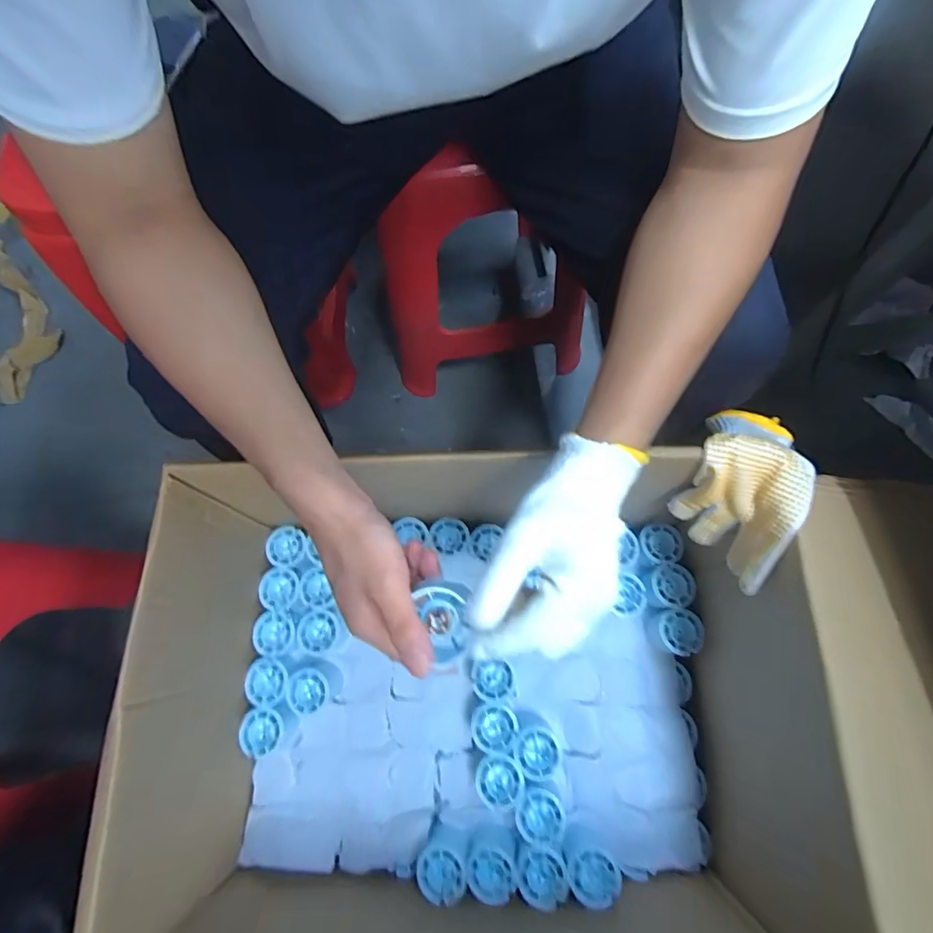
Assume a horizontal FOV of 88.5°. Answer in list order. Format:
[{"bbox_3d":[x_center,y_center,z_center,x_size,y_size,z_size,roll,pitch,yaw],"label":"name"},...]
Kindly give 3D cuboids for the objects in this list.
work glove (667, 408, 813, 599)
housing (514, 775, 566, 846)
[{"bbox_3d":[0.253,0.026,0.461,0.087,0.115,0.152,17,73,8],"label":"work glove"},{"bbox_3d":[0.090,0.406,0.572,0.062,0.058,0.063,17,73,8],"label":"housing"}]

